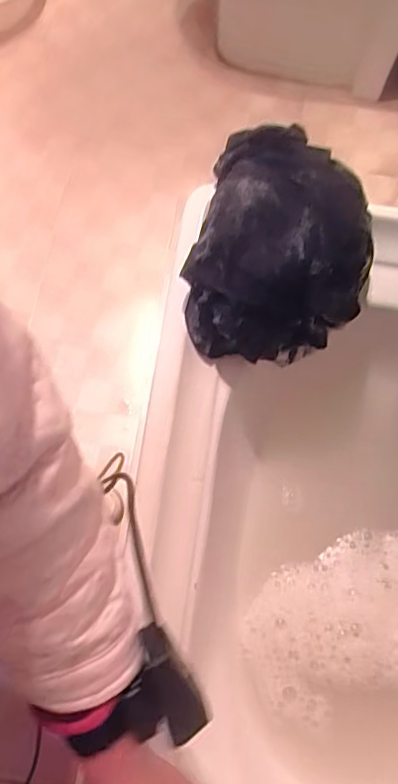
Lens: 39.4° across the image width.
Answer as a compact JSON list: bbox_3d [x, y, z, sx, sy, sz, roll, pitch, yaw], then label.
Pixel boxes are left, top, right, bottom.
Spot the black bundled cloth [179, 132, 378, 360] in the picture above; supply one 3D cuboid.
[{"bbox_3d":[0.074,-0.130,0.493,0.147,0.113,0.200,11,73,3],"label":"black bundled cloth"}]

